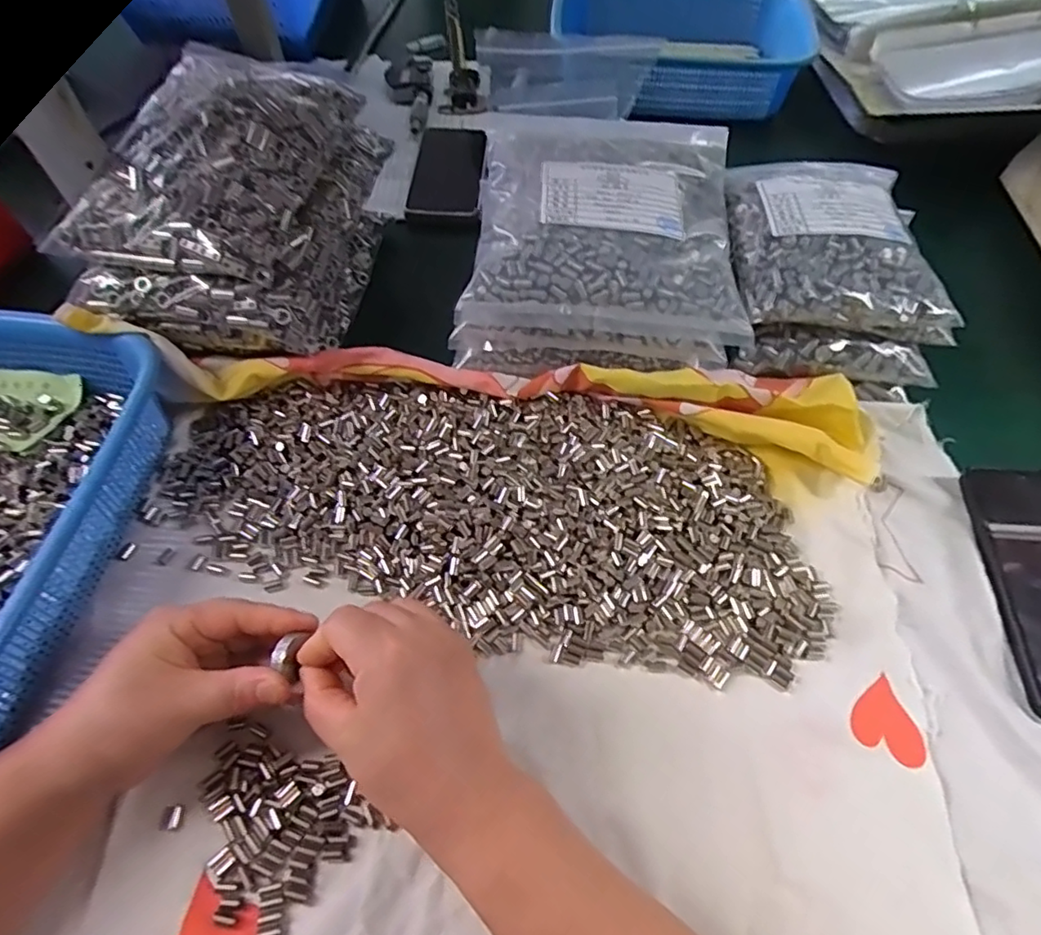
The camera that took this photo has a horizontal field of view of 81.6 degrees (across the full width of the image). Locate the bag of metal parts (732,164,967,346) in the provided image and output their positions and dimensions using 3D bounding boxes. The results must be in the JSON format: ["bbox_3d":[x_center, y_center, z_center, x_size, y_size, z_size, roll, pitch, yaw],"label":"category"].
[{"bbox_3d":[0.226,-0.175,0.443,0.134,0.035,0.175,3,58,2],"label":"bag of metal parts"}]

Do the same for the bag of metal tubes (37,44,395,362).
[{"bbox_3d":[-0.199,-0.186,0.444,0.156,0.124,0.221,6,58,4],"label":"bag of metal tubes"}]

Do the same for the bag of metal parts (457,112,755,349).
[{"bbox_3d":[0.064,-0.194,0.447,0.185,0.051,0.221,4,58,3],"label":"bag of metal parts"}]

